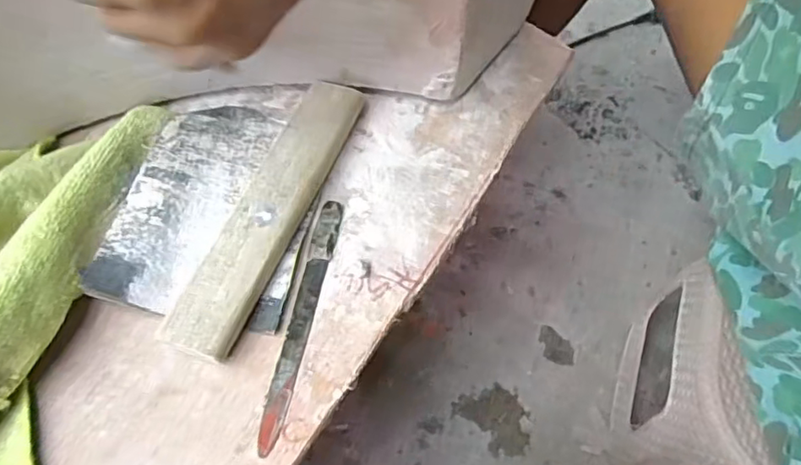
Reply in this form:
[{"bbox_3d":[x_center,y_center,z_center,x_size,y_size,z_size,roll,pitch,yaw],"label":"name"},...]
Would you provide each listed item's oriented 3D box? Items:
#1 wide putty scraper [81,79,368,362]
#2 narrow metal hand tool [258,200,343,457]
[{"bbox_3d":[-0.105,-0.023,0.368,0.108,0.020,0.194,12,58,8],"label":"wide putty scraper"},{"bbox_3d":[-0.054,0.045,0.334,0.014,0.004,0.149,8,57,5],"label":"narrow metal hand tool"}]

